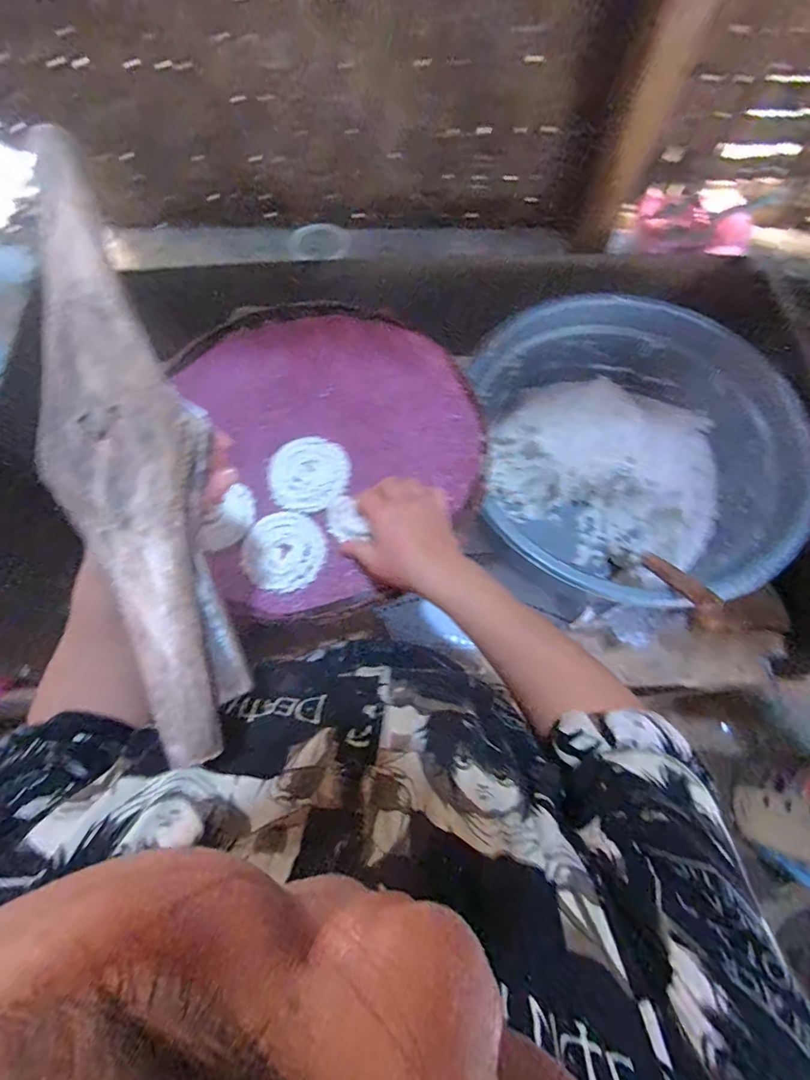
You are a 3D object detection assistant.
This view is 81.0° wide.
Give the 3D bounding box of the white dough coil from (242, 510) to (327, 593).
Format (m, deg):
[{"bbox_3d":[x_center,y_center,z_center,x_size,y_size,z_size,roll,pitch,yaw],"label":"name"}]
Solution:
[{"bbox_3d":[-0.118,0.009,0.464,0.077,0.006,0.080,-1,72,2],"label":"white dough coil"}]

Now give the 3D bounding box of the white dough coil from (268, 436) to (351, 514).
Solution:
[{"bbox_3d":[-0.100,-0.070,0.496,0.082,0.006,0.086,-1,72,2],"label":"white dough coil"}]

